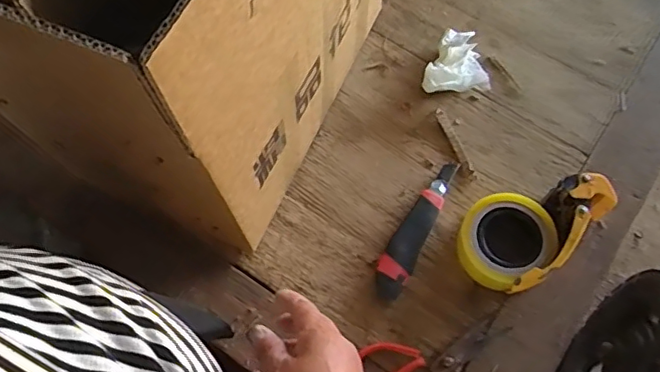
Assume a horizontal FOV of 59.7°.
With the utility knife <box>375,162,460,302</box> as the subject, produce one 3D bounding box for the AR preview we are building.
[{"bbox_3d":[0.106,0.048,0.699,0.039,0.014,0.190,29,74,8],"label":"utility knife"}]

